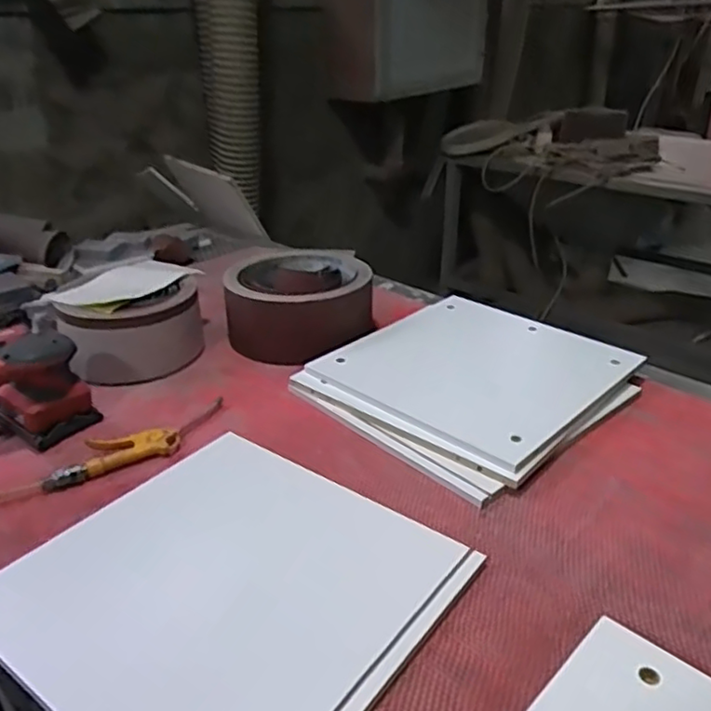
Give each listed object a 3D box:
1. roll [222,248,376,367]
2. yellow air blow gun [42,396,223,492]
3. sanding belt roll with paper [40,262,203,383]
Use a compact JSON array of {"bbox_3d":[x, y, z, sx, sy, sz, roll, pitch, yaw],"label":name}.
[{"bbox_3d":[-0.104,-0.101,1.247,0.263,0.112,0.331,-3,27,-6],"label":"roll"},{"bbox_3d":[-0.289,0.110,0.909,0.266,0.021,0.066,-21,33,-34],"label":"yellow air blow gun"},{"bbox_3d":[-0.385,-0.059,1.161,0.238,0.109,0.295,-9,28,-16],"label":"sanding belt roll with paper"}]

